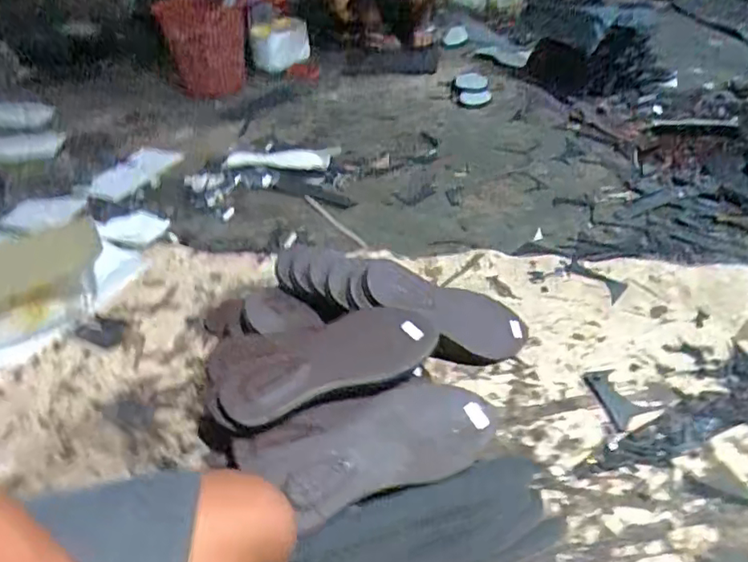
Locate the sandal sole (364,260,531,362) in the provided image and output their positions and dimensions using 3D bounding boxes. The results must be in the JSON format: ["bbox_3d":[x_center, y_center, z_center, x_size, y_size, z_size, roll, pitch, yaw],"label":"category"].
[{"bbox_3d":[0.094,0.040,0.758,0.245,0.036,0.092,23,55,-25],"label":"sandal sole"}]

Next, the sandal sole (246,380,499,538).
[{"bbox_3d":[0.003,0.169,0.590,0.240,0.019,0.096,-17,65,-9],"label":"sandal sole"}]

